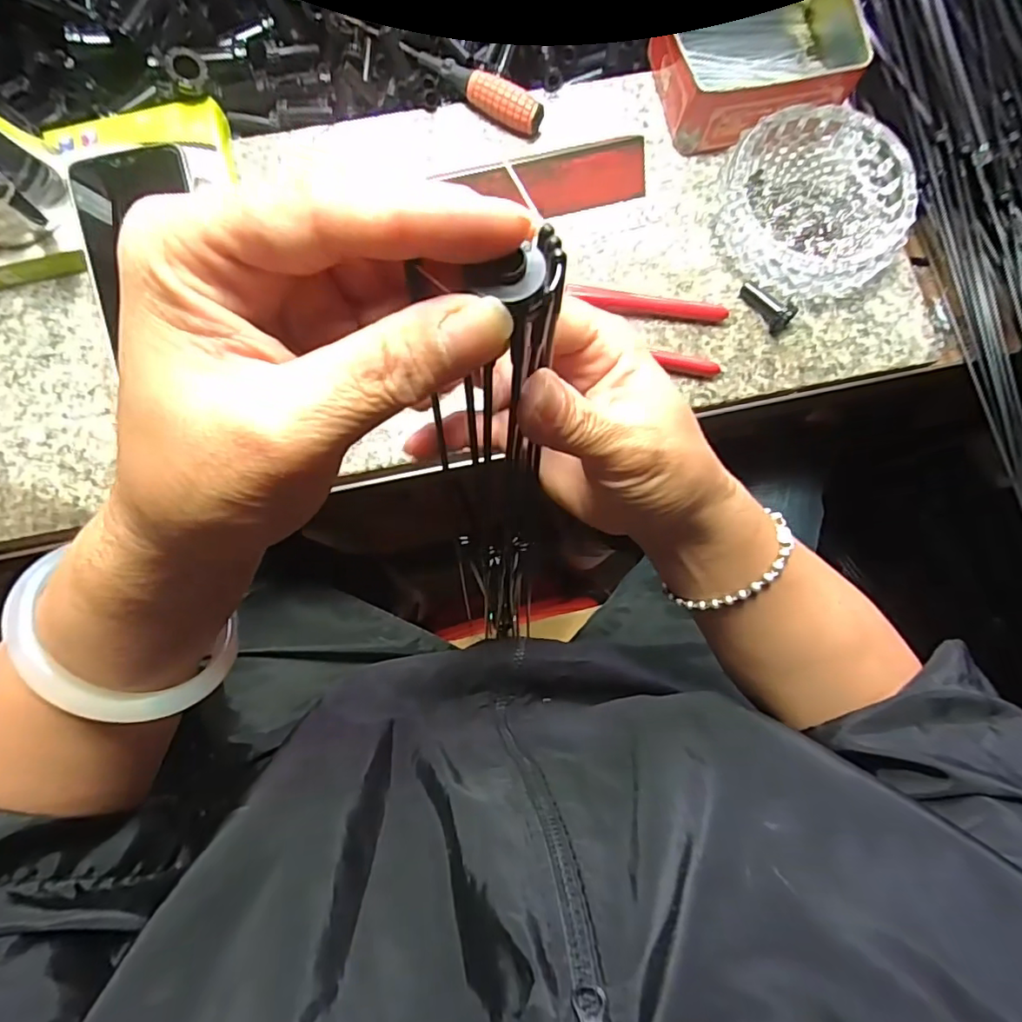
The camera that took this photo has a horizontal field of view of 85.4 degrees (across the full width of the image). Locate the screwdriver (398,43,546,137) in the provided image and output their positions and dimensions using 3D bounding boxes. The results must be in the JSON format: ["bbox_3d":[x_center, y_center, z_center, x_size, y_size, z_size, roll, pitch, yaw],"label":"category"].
[{"bbox_3d":[-0.028,-0.298,0.389,0.109,0.023,0.019,34,81,5],"label":"screwdriver"}]

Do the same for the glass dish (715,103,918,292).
[{"bbox_3d":[0.197,-0.208,0.366,0.112,0.036,0.117,0,80,-1],"label":"glass dish"}]

